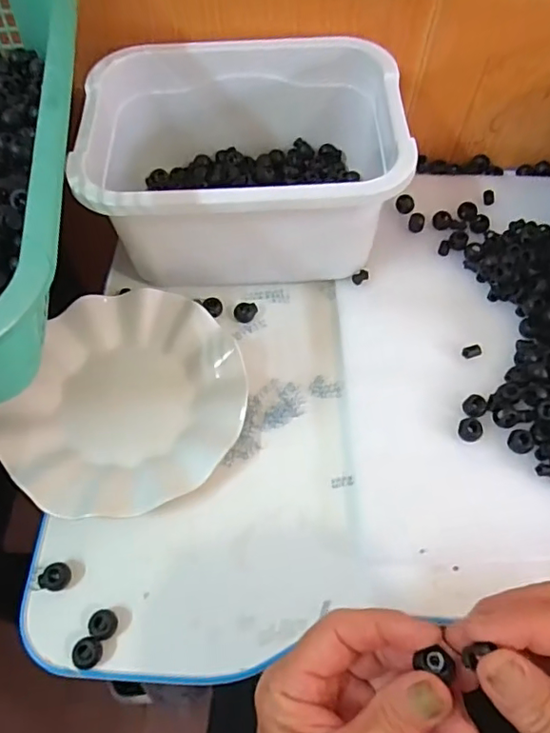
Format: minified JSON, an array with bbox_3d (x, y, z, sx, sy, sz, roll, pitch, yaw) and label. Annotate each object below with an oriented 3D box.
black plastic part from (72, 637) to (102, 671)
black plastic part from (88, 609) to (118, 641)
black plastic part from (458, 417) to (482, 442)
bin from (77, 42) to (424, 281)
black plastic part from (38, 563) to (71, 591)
[{"bbox_3d":[-0.116,0.176,0.340,0.015,0.010,0.017,5,60,1],"label":"black plastic part"},{"bbox_3d":[-0.109,0.163,0.349,0.017,0.008,0.016,1,60,-1],"label":"black plastic part"},{"bbox_3d":[0.146,0.047,0.411,0.017,0.007,0.017,1,60,-1],"label":"black plastic part"},{"bbox_3d":[-0.027,-0.168,0.469,0.244,0.115,0.189,-1,61,-3],"label":"bin"},{"bbox_3d":[-0.144,0.138,0.363,0.017,0.010,0.017,1,60,-1],"label":"black plastic part"}]

